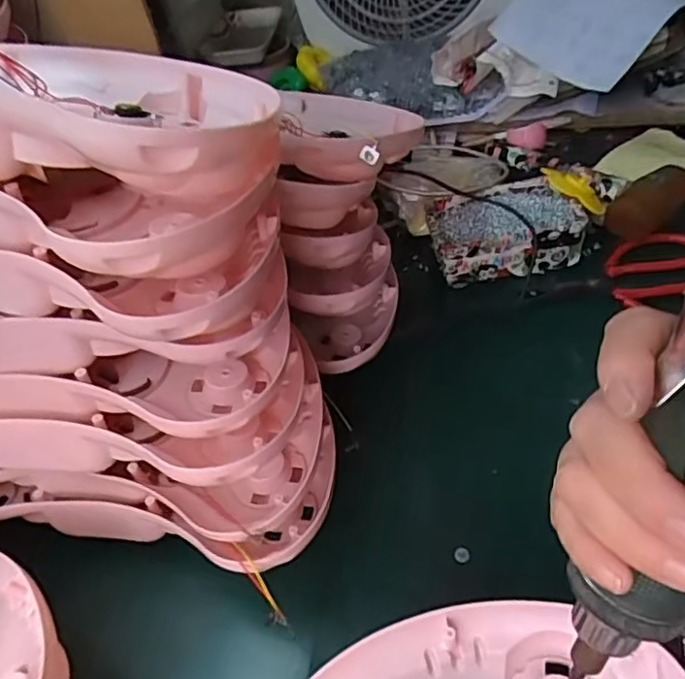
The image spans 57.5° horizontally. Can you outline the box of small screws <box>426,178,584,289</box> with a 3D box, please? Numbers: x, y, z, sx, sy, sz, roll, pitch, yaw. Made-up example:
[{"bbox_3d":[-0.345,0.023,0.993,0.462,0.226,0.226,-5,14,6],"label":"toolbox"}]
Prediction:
[{"bbox_3d":[0.166,-0.115,0.654,0.147,0.058,0.098,-11,43,4],"label":"box of small screws"}]

